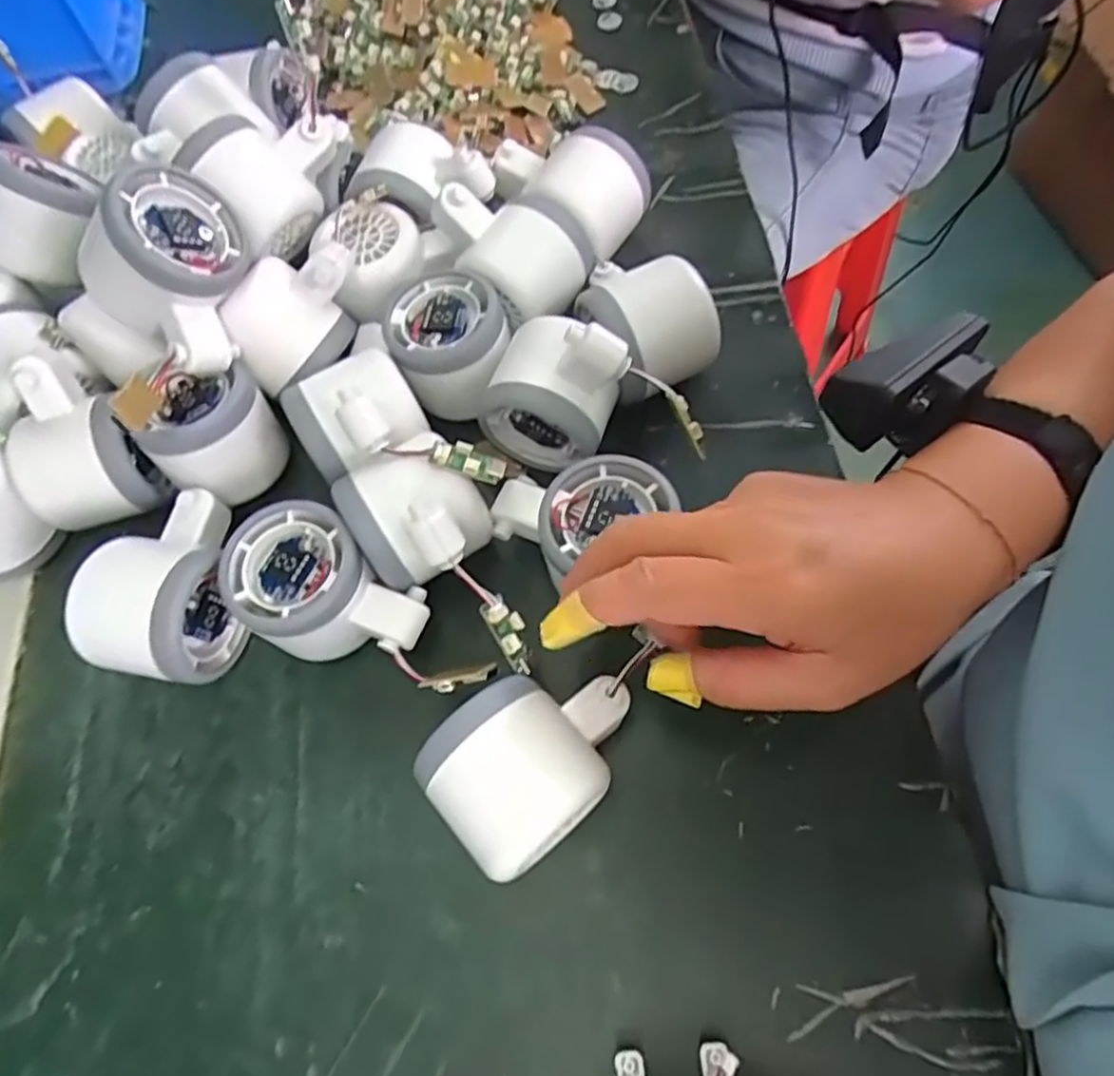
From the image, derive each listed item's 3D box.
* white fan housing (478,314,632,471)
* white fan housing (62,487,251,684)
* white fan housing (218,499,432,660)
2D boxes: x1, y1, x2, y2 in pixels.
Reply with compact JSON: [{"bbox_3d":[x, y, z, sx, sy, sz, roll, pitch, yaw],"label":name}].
[{"bbox_3d":[0.000,-0.073,0.331,0.063,0.070,0.055,21,69,14],"label":"white fan housing"},{"bbox_3d":[-0.173,0.021,0.325,0.061,0.049,0.086,5,66,7],"label":"white fan housing"},{"bbox_3d":[-0.101,0.027,0.312,0.082,0.044,0.055,31,72,17],"label":"white fan housing"}]

